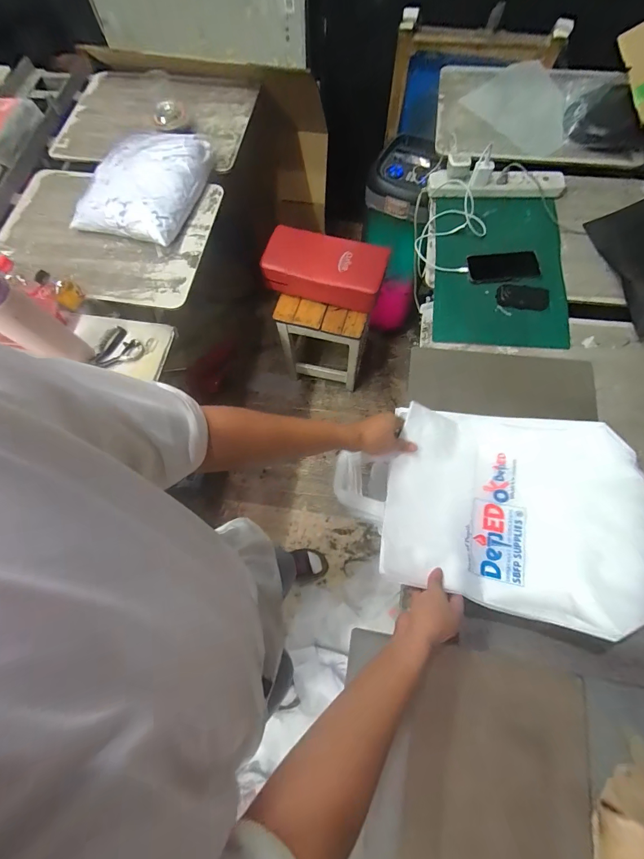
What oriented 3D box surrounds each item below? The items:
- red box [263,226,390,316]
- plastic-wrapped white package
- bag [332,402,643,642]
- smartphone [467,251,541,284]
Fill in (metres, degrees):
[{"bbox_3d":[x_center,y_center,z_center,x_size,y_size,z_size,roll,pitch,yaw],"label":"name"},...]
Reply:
[{"bbox_3d":[0.011,-0.538,1.135,0.391,0.110,0.189,15,72,6],"label":"red box"},{"bbox_3d":[-0.452,-0.632,0.868,0.271,0.092,0.318,15,72,6],"label":"plastic-wrapped white package"},{"bbox_3d":[0.277,0.120,0.586,0.483,0.098,0.323,12,72,6],"label":"bag"},{"bbox_3d":[0.429,-0.384,0.803,0.160,0.006,0.088,0,71,1],"label":"smartphone"}]

